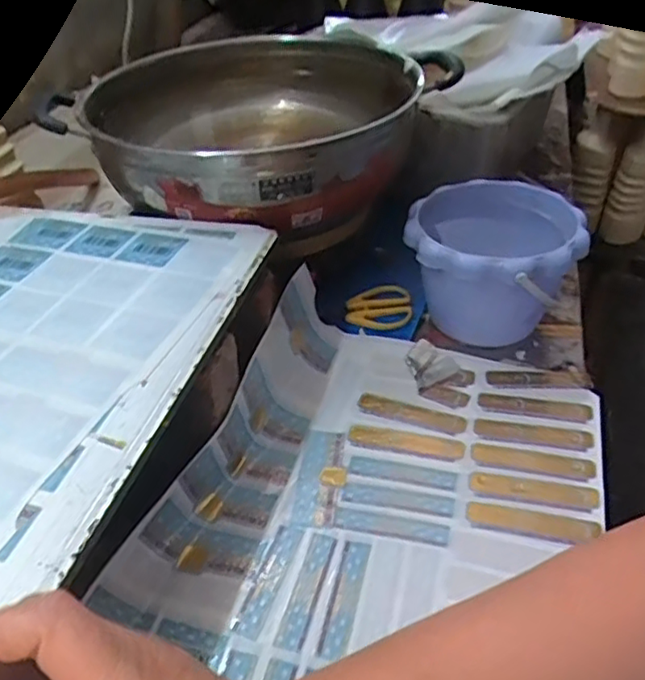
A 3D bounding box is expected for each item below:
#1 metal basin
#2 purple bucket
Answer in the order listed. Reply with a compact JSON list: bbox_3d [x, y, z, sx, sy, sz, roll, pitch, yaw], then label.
[{"bbox_3d":[-0.055,-0.206,0.630,0.295,0.100,0.295,-2,41,2],"label":"metal basin"},{"bbox_3d":[0.157,-0.069,0.611,0.151,0.123,0.149,0,40,0],"label":"purple bucket"}]

